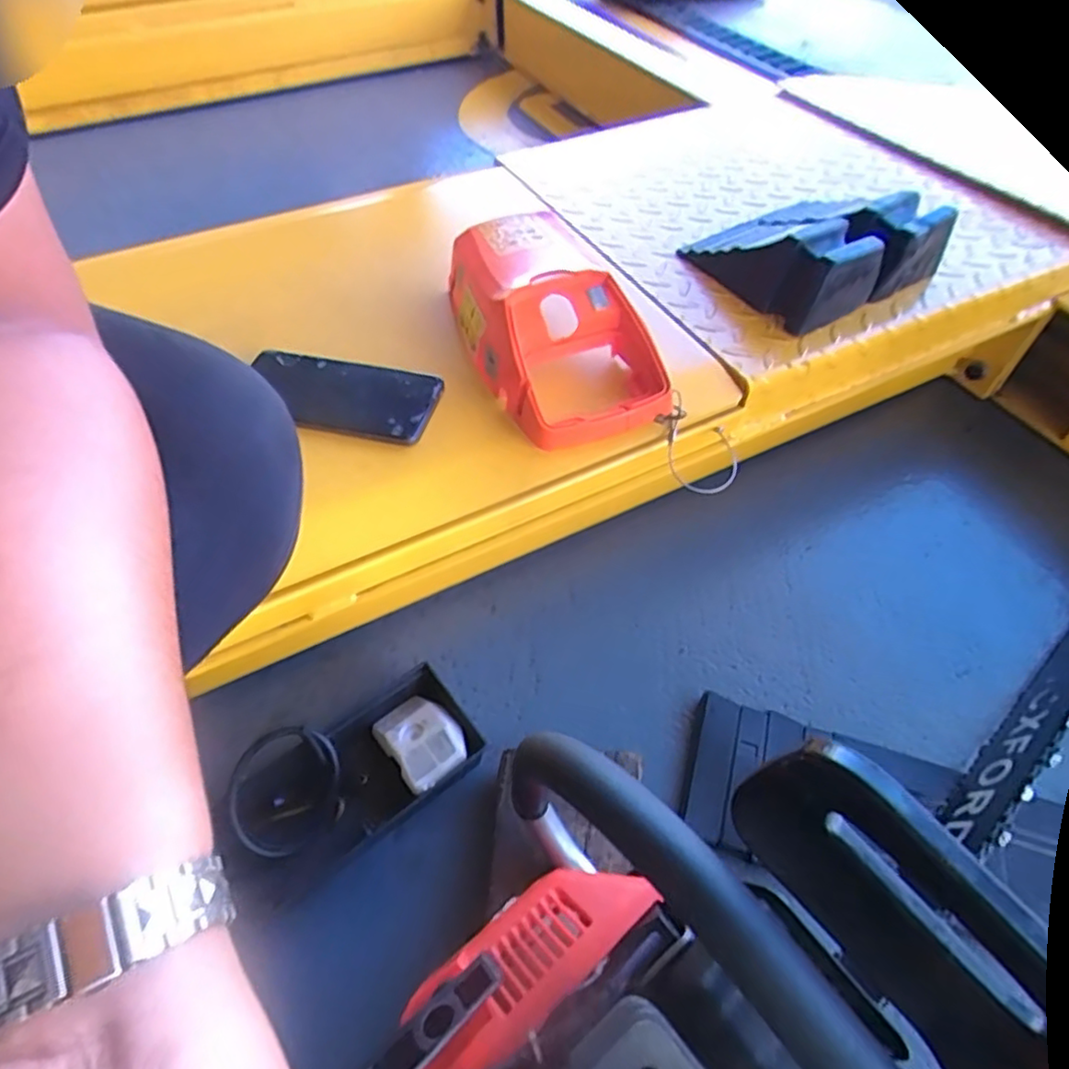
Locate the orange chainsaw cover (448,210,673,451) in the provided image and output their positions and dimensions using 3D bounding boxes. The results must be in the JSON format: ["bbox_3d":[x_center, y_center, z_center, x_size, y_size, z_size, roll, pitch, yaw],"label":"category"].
[{"bbox_3d":[0.005,-0.181,0.520,0.123,0.060,0.246,-23,57,-16],"label":"orange chainsaw cover"}]

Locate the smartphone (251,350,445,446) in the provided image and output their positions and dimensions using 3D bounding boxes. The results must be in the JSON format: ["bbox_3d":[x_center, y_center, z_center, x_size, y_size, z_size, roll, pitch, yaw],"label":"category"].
[{"bbox_3d":[-0.160,-0.111,0.510,0.159,0.007,0.075,12,60,11],"label":"smartphone"}]

